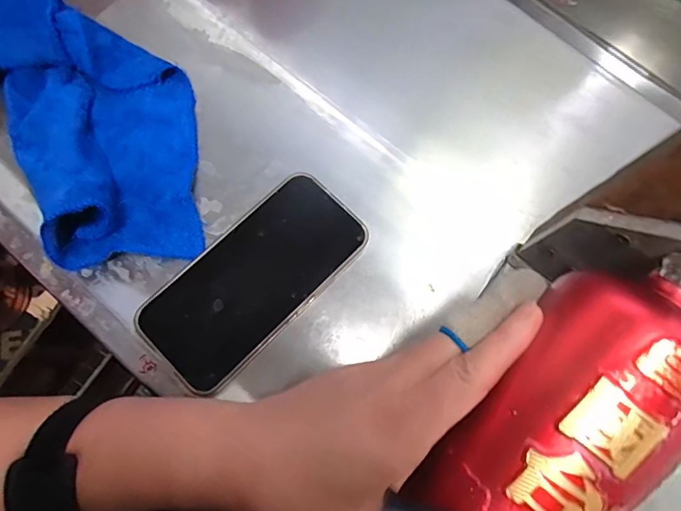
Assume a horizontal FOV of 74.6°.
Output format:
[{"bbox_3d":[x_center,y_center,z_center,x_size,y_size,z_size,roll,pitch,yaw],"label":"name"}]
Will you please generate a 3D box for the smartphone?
[{"bbox_3d":[-0.058,0.014,0.303,0.076,0.013,0.155,42,77,13],"label":"smartphone"}]

